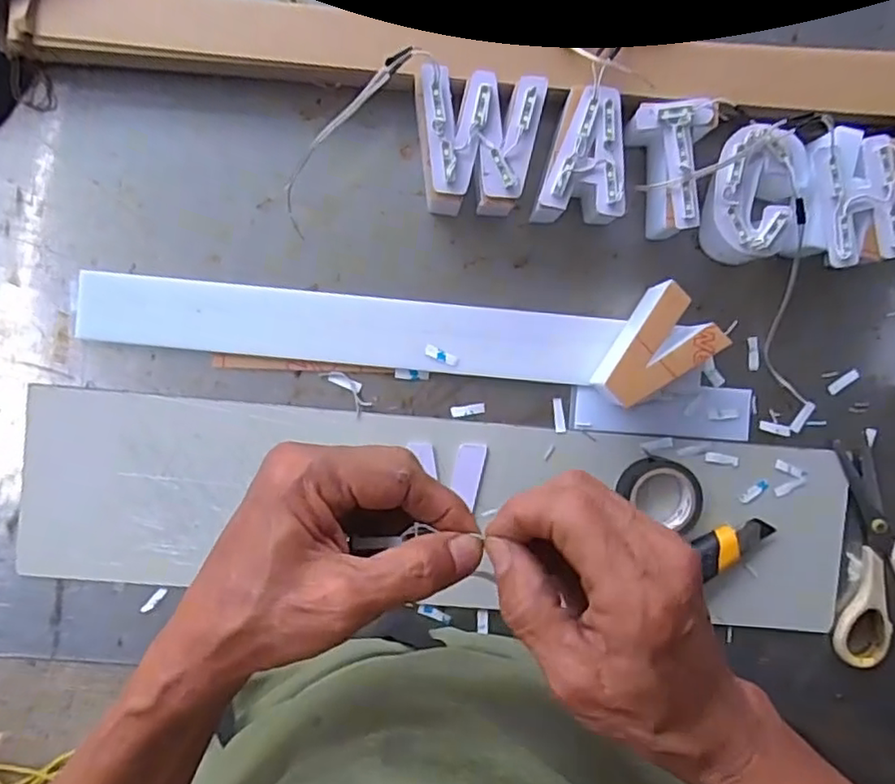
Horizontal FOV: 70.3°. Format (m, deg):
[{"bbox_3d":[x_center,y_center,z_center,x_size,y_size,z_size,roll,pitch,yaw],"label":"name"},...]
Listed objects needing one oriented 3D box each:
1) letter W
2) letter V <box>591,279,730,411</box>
[{"bbox_3d":[0.019,-0.168,0.444,0.080,0.053,0.088,4,94,-2],"label":"letter W"},{"bbox_3d":[0.141,-0.028,0.453,0.083,0.047,0.056,-44,93,0],"label":"letter V"}]

